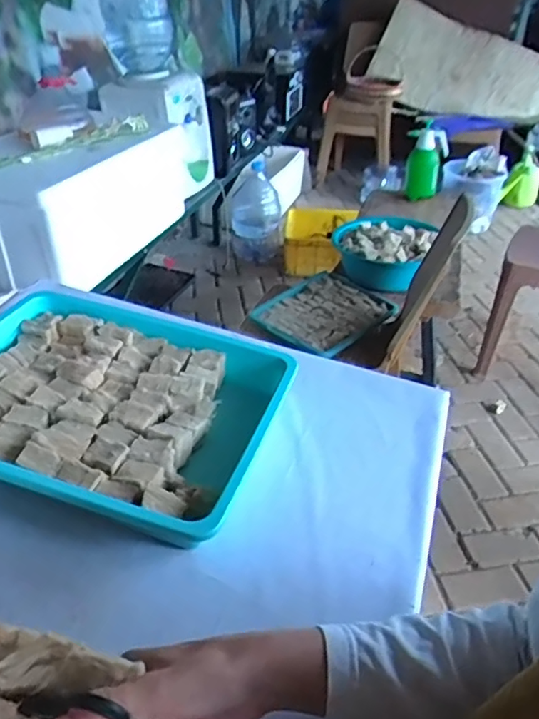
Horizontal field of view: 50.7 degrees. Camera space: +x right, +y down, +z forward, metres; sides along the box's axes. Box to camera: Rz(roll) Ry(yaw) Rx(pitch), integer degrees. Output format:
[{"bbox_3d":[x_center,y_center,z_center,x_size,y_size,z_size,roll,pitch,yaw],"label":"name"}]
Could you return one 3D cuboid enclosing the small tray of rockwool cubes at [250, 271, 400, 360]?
[{"bbox_3d":[0.159,-0.130,1.559,0.366,0.086,0.265,-27,45,-34],"label":"small tray of rockwool cubes"}]

